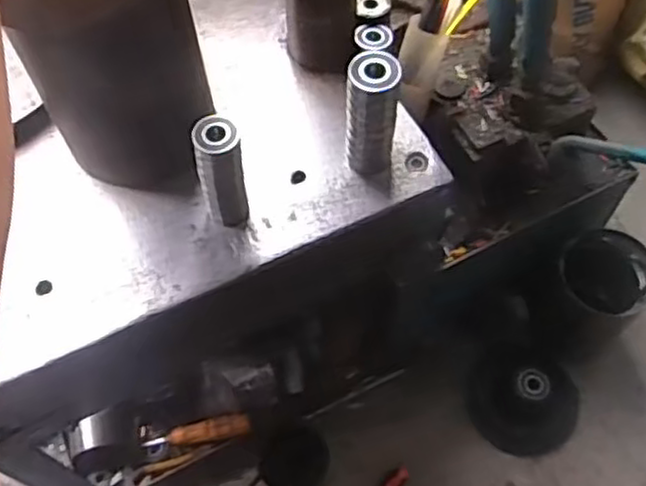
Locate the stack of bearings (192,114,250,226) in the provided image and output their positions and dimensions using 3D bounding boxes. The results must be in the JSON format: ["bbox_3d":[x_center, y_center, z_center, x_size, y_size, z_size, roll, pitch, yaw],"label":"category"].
[{"bbox_3d":[-0.077,-0.050,0.548,0.034,0.102,0.037,-14,61,-6],"label":"stack of bearings"}]

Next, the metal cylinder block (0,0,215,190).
[{"bbox_3d":[-0.155,-0.156,0.519,0.123,0.261,0.154,-9,61,-4],"label":"metal cylinder block"}]

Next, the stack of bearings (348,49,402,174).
[{"bbox_3d":[0.039,-0.101,0.567,0.037,0.114,0.032,0,61,1],"label":"stack of bearings"}]

